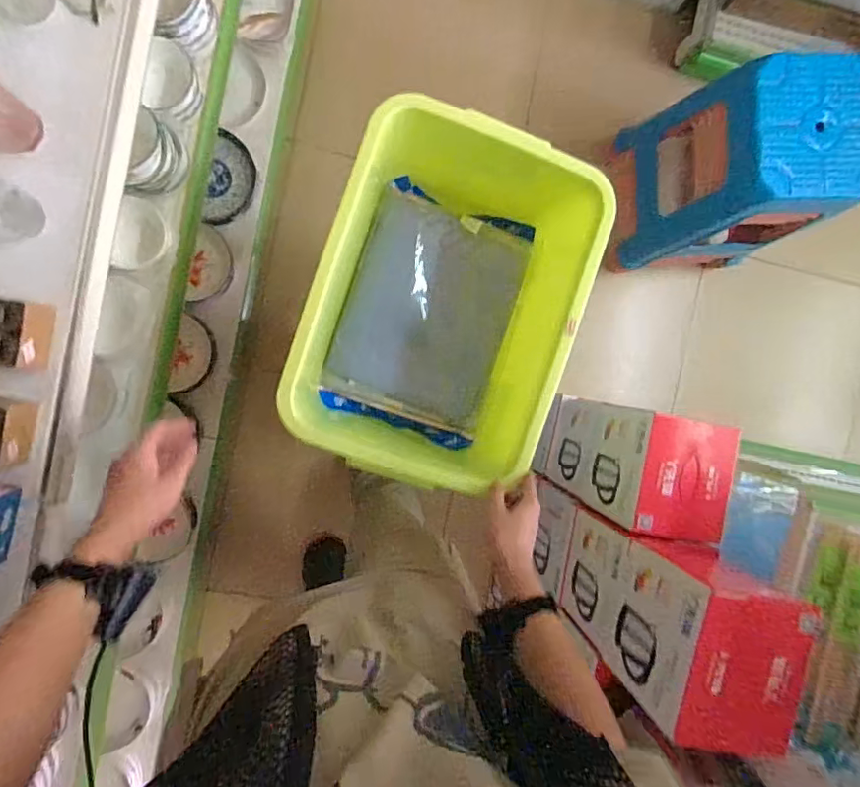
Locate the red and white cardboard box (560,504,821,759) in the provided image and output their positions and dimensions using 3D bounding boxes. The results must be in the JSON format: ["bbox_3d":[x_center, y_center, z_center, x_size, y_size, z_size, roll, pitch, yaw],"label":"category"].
[{"bbox_3d":[0.392,0.359,0.913,0.175,0.402,0.218,12,92,-8],"label":"red and white cardboard box"}]

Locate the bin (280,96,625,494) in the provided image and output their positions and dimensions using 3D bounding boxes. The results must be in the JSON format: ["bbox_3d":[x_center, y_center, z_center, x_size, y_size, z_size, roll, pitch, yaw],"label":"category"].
[{"bbox_3d":[0.013,-0.136,0.890,0.370,0.264,0.501,18,91,-9],"label":"bin"}]

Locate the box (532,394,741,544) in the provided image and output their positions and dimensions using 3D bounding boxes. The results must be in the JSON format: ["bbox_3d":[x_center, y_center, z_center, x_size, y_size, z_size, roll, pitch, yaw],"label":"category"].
[{"bbox_3d":[0.409,0.134,1.170,0.172,0.473,0.203,11,92,-8],"label":"box"}]

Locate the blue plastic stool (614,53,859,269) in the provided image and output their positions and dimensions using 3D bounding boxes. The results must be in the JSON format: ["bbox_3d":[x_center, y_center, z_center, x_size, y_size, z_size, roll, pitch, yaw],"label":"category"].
[{"bbox_3d":[0.693,-0.513,1.262,0.350,0.461,0.316,-4,94,-8],"label":"blue plastic stool"}]

